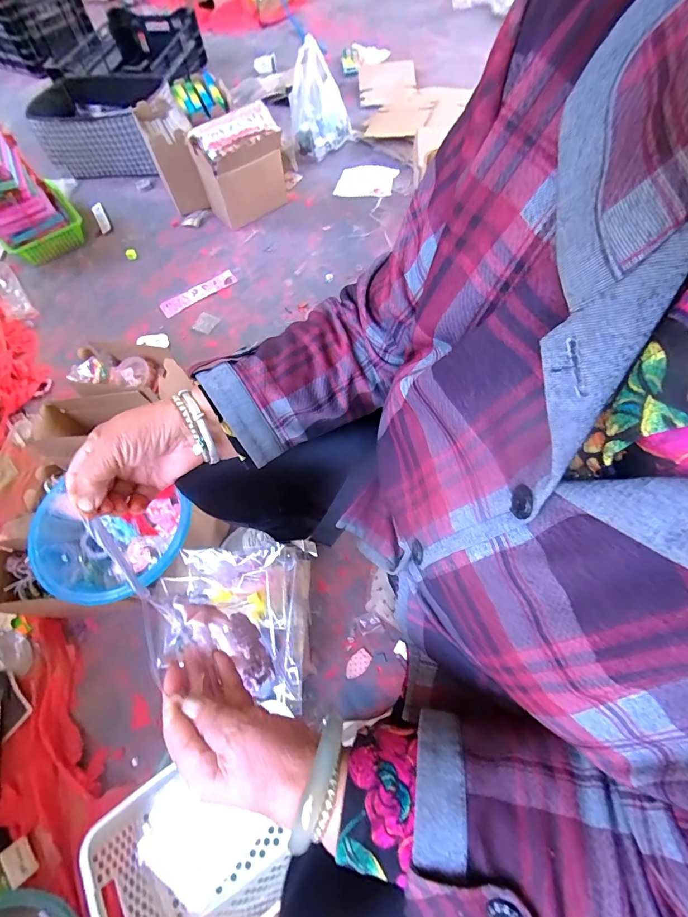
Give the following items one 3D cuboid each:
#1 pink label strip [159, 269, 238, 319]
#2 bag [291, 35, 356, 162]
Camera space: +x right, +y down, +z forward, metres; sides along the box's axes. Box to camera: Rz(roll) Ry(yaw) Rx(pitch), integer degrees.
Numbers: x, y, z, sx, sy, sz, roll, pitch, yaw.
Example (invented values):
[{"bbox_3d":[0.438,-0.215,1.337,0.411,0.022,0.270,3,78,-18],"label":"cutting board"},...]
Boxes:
[{"bbox_3d":[-0.433,-0.495,1.150,0.233,0.008,0.064,-34,65,-14],"label":"pink label strip"},{"bbox_3d":[-0.084,-1.252,1.366,0.227,0.228,0.197,-6,61,1],"label":"bag"}]

